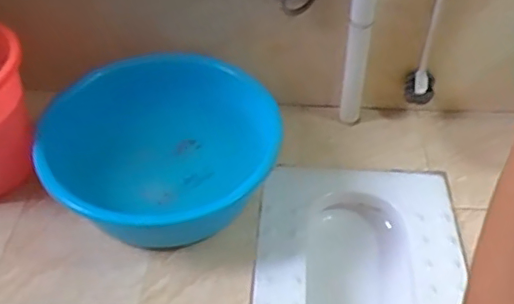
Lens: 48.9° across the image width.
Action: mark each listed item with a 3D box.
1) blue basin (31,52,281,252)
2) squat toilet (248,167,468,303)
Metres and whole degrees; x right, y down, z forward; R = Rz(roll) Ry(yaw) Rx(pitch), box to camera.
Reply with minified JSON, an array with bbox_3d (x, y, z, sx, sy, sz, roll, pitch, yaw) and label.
[{"bbox_3d":[-0.182,-0.016,1.194,0.390,0.218,0.519,23,50,19],"label":"blue basin"},{"bbox_3d":[0.203,0.287,1.166,0.417,0.175,0.533,3,46,2],"label":"squat toilet"}]

